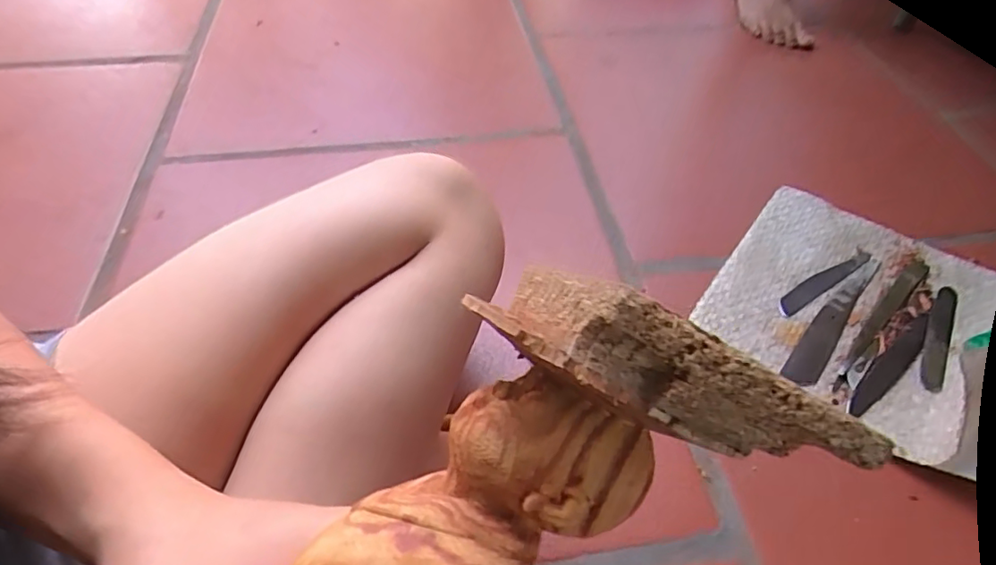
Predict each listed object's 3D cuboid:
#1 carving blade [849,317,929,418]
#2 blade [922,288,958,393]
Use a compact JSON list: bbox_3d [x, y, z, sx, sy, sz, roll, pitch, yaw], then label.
[{"bbox_3d":[0.351,0.072,0.515,0.151,0.008,0.022,-29,59,-28],"label":"carving blade"},{"bbox_3d":[0.413,0.048,0.540,0.022,0.004,0.146,30,52,20],"label":"blade"}]

